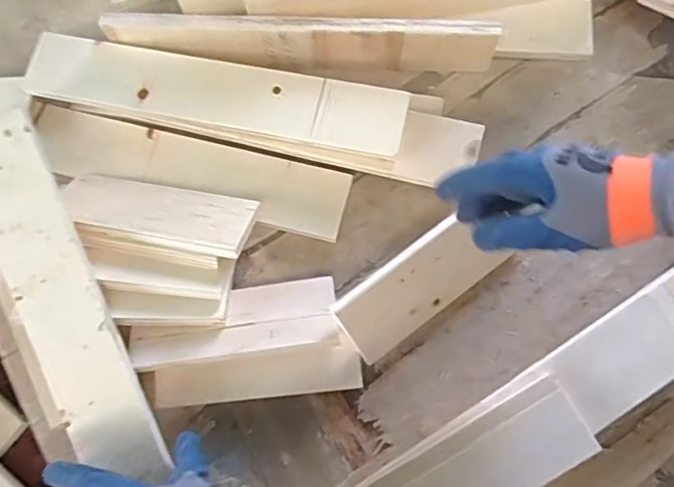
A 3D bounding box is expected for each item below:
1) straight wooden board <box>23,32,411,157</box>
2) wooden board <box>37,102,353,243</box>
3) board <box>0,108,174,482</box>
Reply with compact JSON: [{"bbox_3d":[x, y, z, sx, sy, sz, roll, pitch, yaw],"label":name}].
[{"bbox_3d":[-0.132,-0.159,0.588,0.402,0.008,0.072,11,79,7],"label":"straight wooden board"},{"bbox_3d":[-0.157,-0.078,0.597,0.337,0.017,0.073,13,78,8],"label":"wooden board"},{"bbox_3d":[-0.255,0.051,0.512,0.079,0.014,0.343,-24,86,-6],"label":"board"}]

